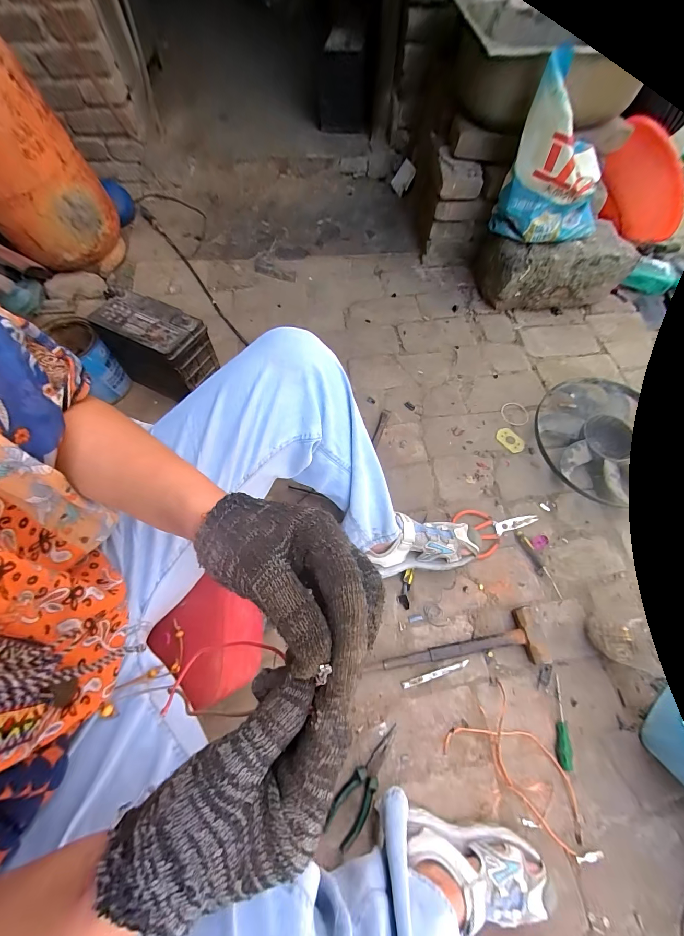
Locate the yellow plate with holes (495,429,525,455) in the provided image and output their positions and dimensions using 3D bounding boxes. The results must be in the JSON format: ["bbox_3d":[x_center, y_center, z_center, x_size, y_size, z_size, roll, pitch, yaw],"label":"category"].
[{"bbox_3d":[0.428,-0.070,0.847,0.056,0.004,0.073,-41,72,-17],"label":"yellow plate with holes"}]

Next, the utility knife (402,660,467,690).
[{"bbox_3d":[0.182,0.399,0.645,0.137,0.006,0.013,-15,67,-8],"label":"utility knife"}]

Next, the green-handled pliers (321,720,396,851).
[{"bbox_3d":[0.042,0.546,0.576,0.054,0.018,0.182,35,70,14],"label":"green-handled pliers"}]

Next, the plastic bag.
[{"bbox_3d":[0.501,-0.673,0.739,0.226,0.303,0.194,30,69,12],"label":"plastic bag"}]

